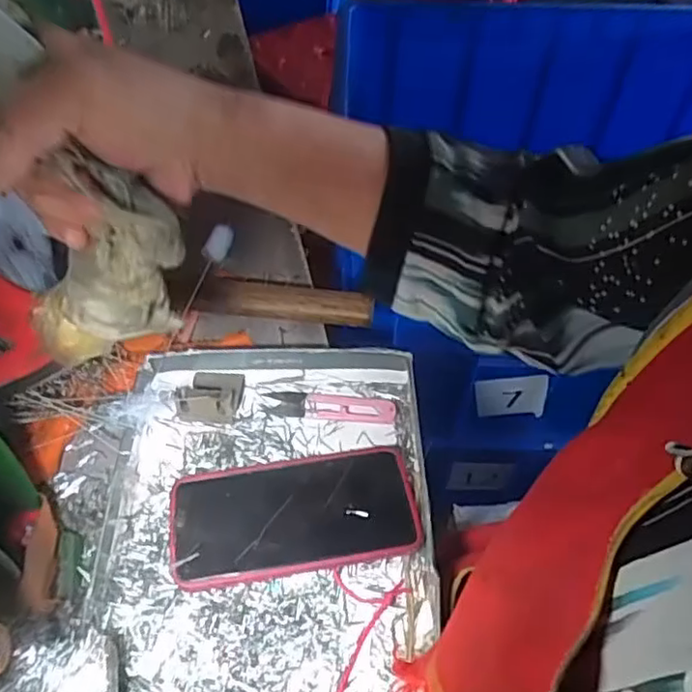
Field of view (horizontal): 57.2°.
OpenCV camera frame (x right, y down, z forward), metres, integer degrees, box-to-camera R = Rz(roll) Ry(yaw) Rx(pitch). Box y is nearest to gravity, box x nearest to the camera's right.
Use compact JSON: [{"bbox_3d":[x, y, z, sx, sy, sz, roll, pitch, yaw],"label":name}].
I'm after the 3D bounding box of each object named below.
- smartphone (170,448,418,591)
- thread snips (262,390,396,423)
[{"bbox_3d":[-0.034,0.110,0.424,0.158,0.016,0.080,-9,52,-8],"label":"smartphone"},{"bbox_3d":[-0.012,0.046,0.494,0.099,0.005,0.025,4,52,2],"label":"thread snips"}]

